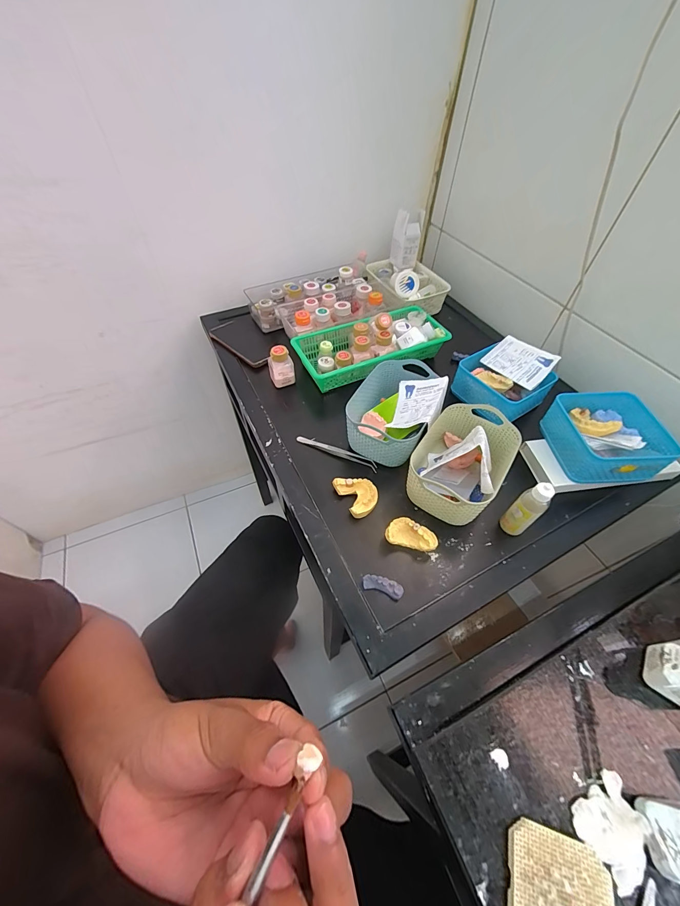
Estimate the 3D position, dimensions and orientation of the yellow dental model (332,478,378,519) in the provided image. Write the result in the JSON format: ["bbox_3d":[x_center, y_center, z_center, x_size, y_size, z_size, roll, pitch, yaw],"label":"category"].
[{"bbox_3d":[0.027,0.062,0.503,0.049,0.029,0.067,-24,57,-18],"label":"yellow dental model"}]

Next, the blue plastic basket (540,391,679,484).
[{"bbox_3d":[0.406,-0.028,0.514,0.148,0.056,0.139,-1,52,-1],"label":"blue plastic basket"}]

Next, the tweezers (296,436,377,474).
[{"bbox_3d":[-0.005,-0.003,0.559,0.143,0.011,0.016,22,56,14],"label":"tweezers"}]

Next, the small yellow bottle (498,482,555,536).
[{"bbox_3d":[0.243,0.076,0.442,0.024,0.100,0.032,-30,59,-21],"label":"small yellow bottle"}]

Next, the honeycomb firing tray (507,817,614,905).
[{"bbox_3d":[0.151,0.309,0.233,0.064,0.015,0.067,14,54,11],"label":"honeycomb firing tray"}]

